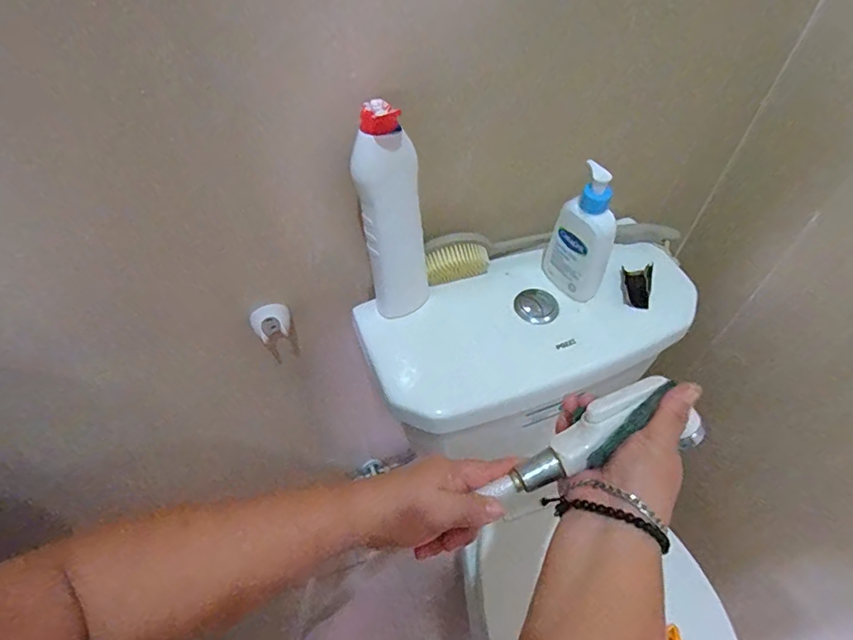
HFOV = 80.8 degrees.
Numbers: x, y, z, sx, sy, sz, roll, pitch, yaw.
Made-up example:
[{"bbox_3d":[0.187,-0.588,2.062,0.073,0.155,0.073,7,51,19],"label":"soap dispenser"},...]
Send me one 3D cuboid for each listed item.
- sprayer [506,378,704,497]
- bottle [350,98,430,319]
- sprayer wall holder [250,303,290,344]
[{"bbox_3d":[0.122,0.086,0.355,0.127,0.043,0.043,-28,57,-1],"label":"sprayer"},{"bbox_3d":[-0.035,-0.105,0.549,0.070,0.255,0.052,0,53,-1],"label":"bottle"},{"bbox_3d":[-0.197,0.003,0.638,0.046,0.043,0.030,-18,55,-14],"label":"sprayer wall holder"}]

